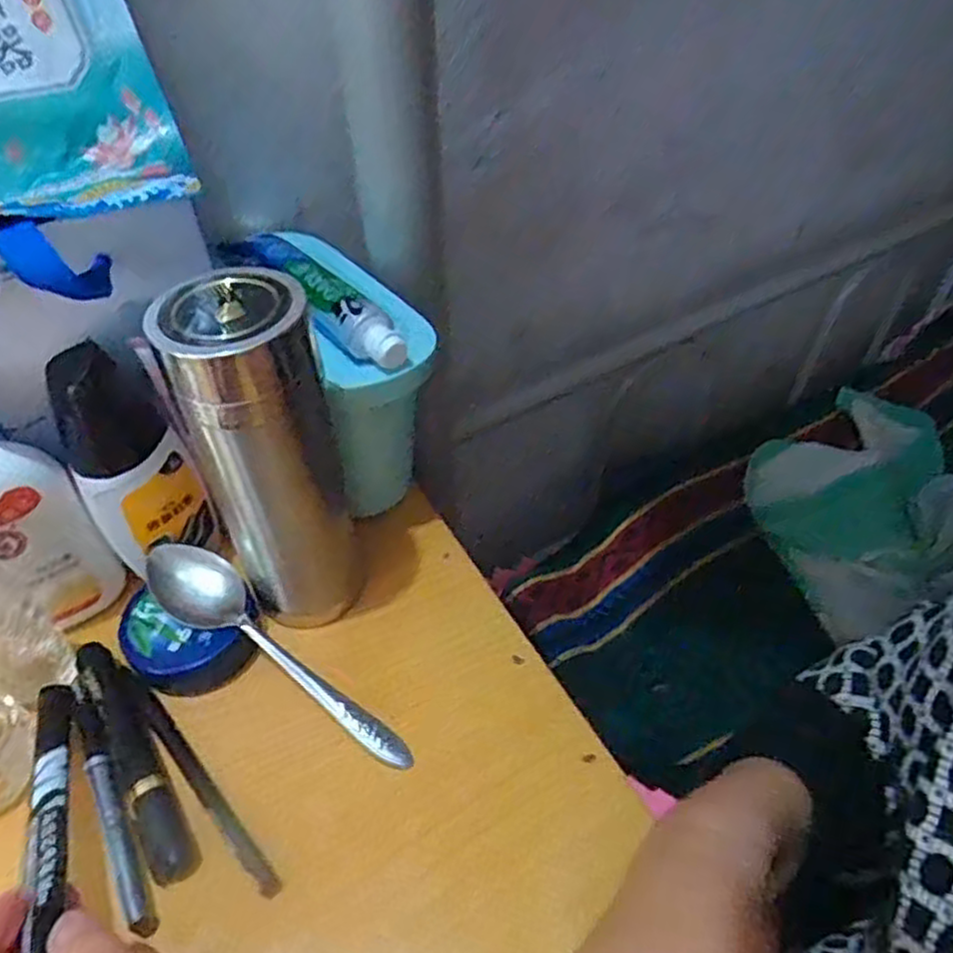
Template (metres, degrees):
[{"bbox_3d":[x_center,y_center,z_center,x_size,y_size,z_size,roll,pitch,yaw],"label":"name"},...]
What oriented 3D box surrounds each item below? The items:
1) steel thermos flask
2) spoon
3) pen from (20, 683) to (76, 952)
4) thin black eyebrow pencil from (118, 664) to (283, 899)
[{"bbox_3d":[-0.099,-0.002,0.348,0.063,0.183,0.063,-25,52,-22],"label":"steel thermos flask"},{"bbox_3d":[-0.098,0.089,0.363,0.165,0.014,0.035,35,54,9],"label":"spoon"},{"bbox_3d":[-0.182,0.142,0.306,0.016,0.015,0.142,-19,33,-17],"label":"pen"},{"bbox_3d":[-0.134,0.139,0.337,0.009,0.007,0.139,-35,56,-28],"label":"thin black eyebrow pencil"}]

